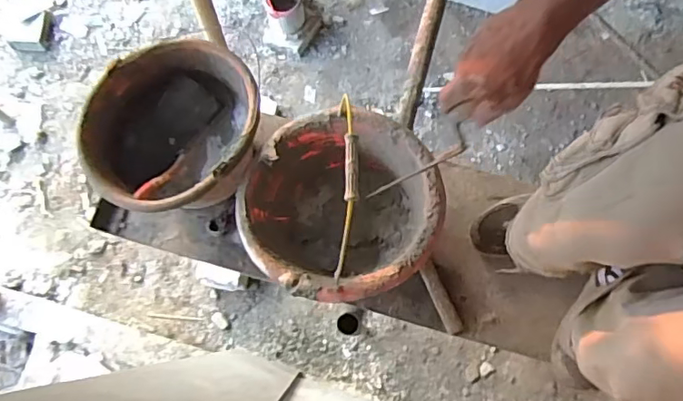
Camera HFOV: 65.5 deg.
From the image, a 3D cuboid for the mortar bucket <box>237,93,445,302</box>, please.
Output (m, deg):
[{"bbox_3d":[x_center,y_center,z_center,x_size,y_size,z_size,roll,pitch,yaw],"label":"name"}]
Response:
[{"bbox_3d":[-0.008,0.016,0.832,0.281,0.187,0.268,0,77,-2],"label":"mortar bucket"}]

